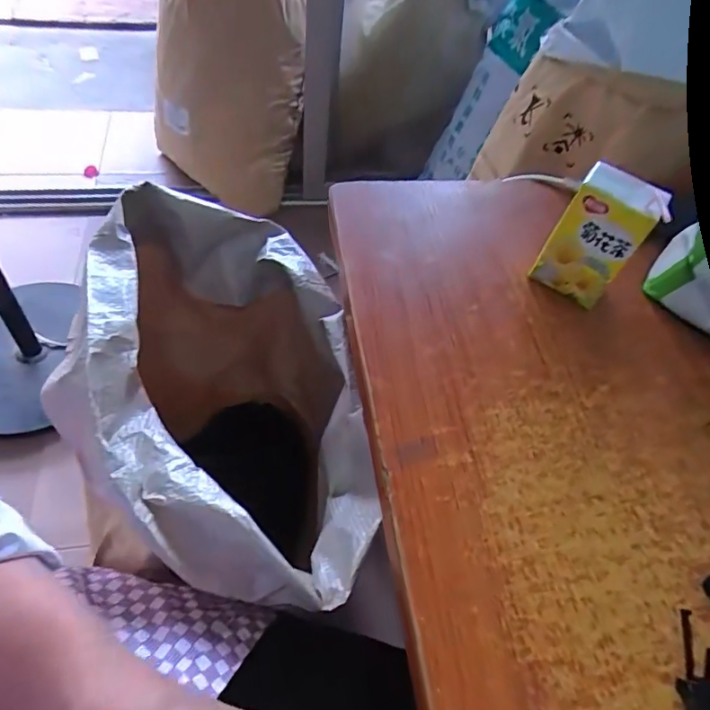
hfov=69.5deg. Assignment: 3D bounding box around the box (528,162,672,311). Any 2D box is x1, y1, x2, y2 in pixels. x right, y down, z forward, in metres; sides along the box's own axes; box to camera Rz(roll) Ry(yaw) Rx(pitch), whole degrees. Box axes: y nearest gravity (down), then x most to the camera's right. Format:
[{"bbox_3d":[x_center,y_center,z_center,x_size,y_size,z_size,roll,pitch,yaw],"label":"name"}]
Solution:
[{"bbox_3d":[0.210,-0.100,0.449,0.066,0.113,0.046,34,58,15],"label":"box"}]

